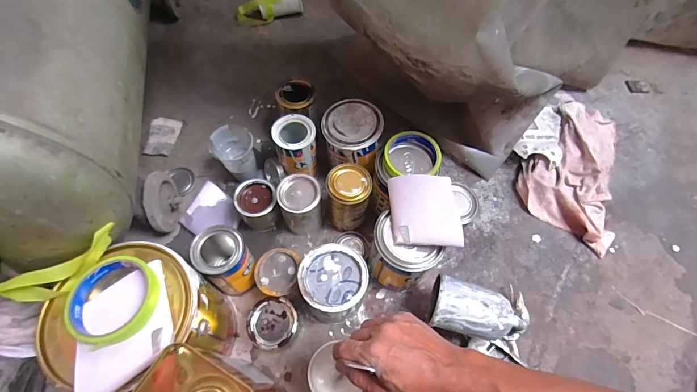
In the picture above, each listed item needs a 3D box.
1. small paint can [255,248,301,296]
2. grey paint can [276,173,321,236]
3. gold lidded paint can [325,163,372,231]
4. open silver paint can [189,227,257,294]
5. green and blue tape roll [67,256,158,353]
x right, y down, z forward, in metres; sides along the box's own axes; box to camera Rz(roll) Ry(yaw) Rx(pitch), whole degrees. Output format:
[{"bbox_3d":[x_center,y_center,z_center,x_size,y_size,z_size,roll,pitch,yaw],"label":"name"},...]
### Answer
[{"bbox_3d":[-0.113,0.134,0.581,0.071,0.081,0.069,-28,66,-16],"label":"small paint can"},{"bbox_3d":[-0.083,0.019,0.622,0.069,0.110,0.065,1,62,-2],"label":"grey paint can"},{"bbox_3d":[0.000,0.008,0.609,0.070,0.125,0.065,1,62,-2],"label":"gold lidded paint can"},{"bbox_3d":[-0.189,0.105,0.554,0.071,0.124,0.072,1,62,-2],"label":"open silver paint can"},{"bbox_3d":[-0.251,0.110,0.376,0.086,0.017,0.090,1,62,-2],"label":"green and blue tape roll"}]

